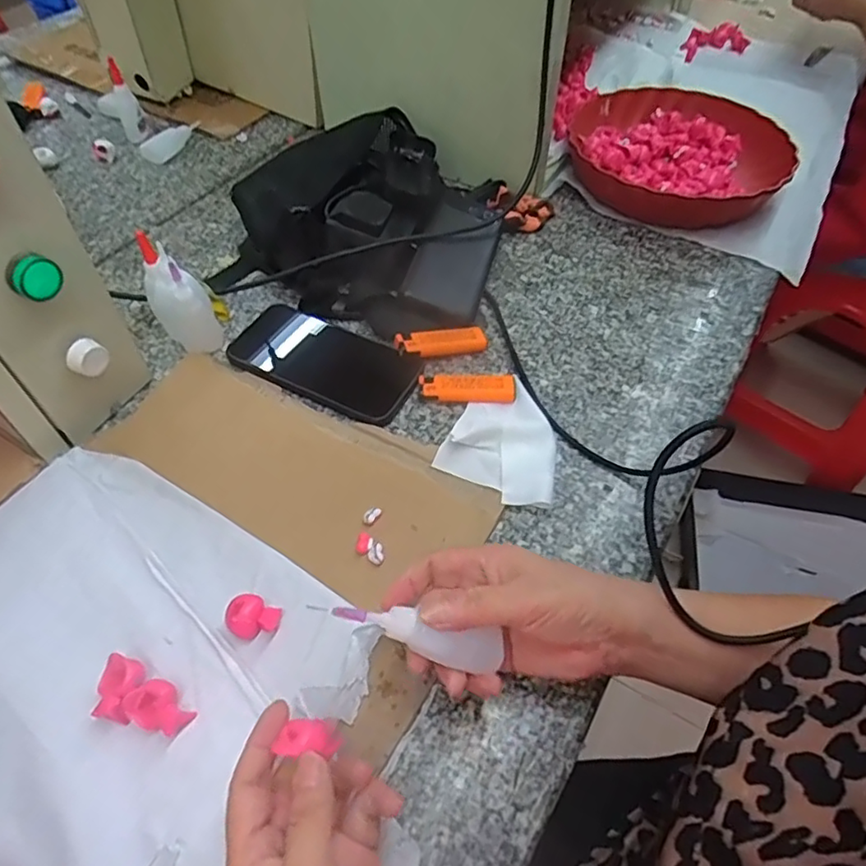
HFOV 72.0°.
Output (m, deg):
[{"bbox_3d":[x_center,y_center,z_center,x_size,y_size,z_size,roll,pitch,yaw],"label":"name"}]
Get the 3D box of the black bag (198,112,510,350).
[{"bbox_3d":[-0.063,-0.227,0.616,0.260,0.074,0.263,11,53,7],"label":"black bag"}]

